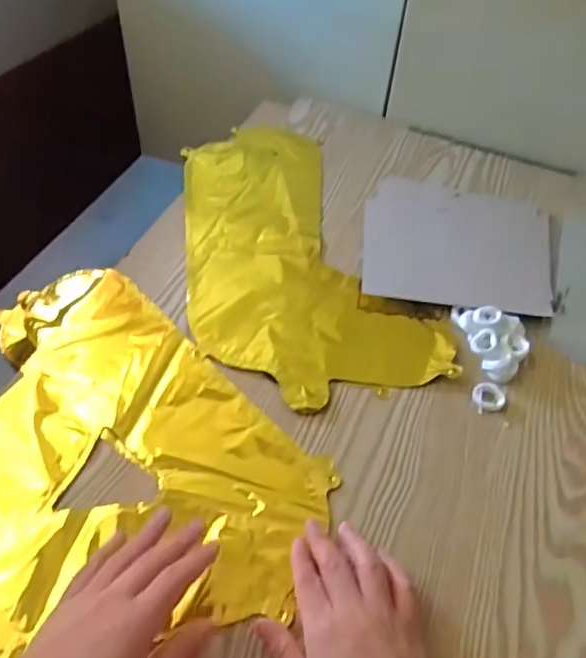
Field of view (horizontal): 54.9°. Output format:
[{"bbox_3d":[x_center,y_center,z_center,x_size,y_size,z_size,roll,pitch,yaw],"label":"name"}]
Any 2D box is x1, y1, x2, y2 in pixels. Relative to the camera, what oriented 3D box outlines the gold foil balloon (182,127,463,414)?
[{"bbox_3d":[-0.017,-0.099,0.623,0.218,0.008,0.434,-11,51,-15],"label":"gold foil balloon"}]

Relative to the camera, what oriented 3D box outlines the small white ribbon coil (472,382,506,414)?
[{"bbox_3d":[0.175,0.060,0.504,0.030,0.007,0.028,3,48,-3],"label":"small white ribbon coil"}]

